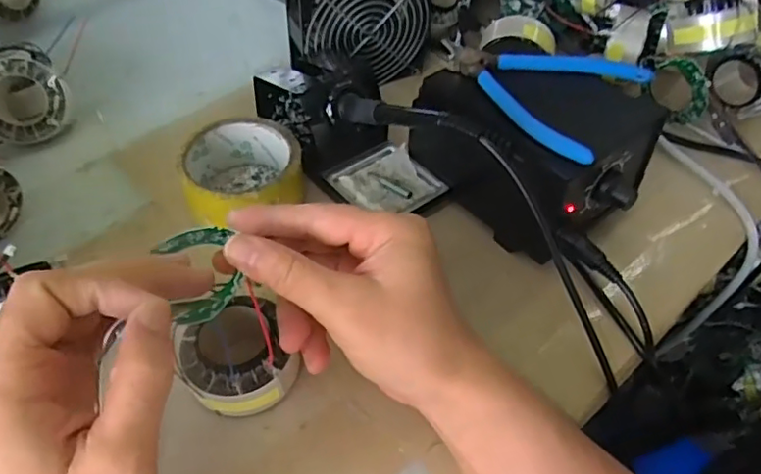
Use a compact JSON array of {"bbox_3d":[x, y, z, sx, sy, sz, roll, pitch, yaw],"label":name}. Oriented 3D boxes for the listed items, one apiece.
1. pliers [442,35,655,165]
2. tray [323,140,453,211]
[{"bbox_3d":[0.101,-0.106,0.412,0.134,0.025,0.111,31,56,18],"label":"pliers"},{"bbox_3d":[0.003,-0.043,0.453,0.065,0.009,0.070,-30,57,-24],"label":"tray"}]

